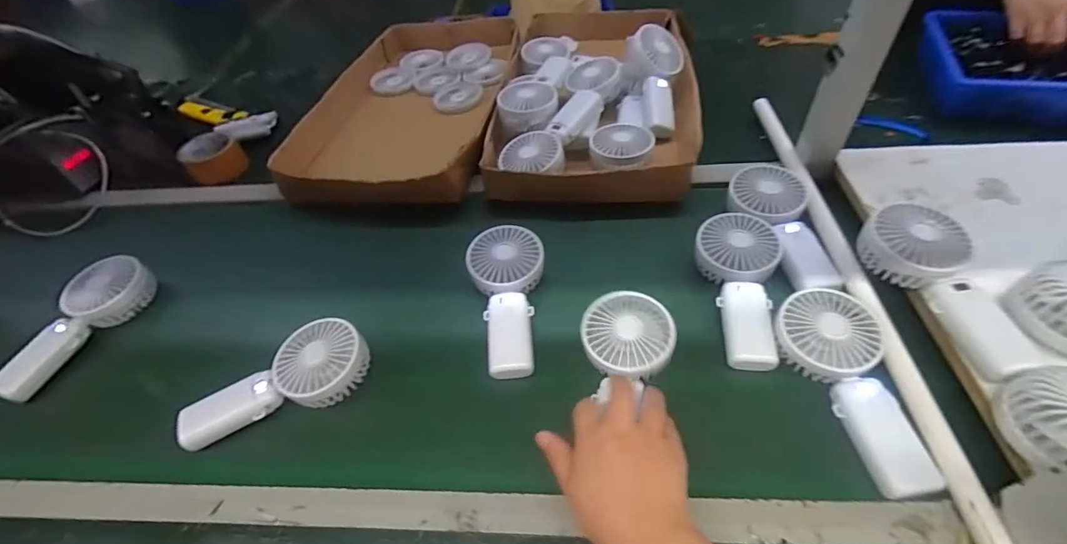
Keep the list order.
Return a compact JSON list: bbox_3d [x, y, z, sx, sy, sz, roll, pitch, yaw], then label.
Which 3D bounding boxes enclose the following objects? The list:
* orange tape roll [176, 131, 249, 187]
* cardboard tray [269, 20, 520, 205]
[{"bbox_3d":[-0.540,-0.196,0.778,0.088,0.044,0.078,-30,53,-18],"label":"orange tape roll"},{"bbox_3d":[-0.210,-0.305,0.833,0.320,0.075,0.550,3,50,9],"label":"cardboard tray"}]

